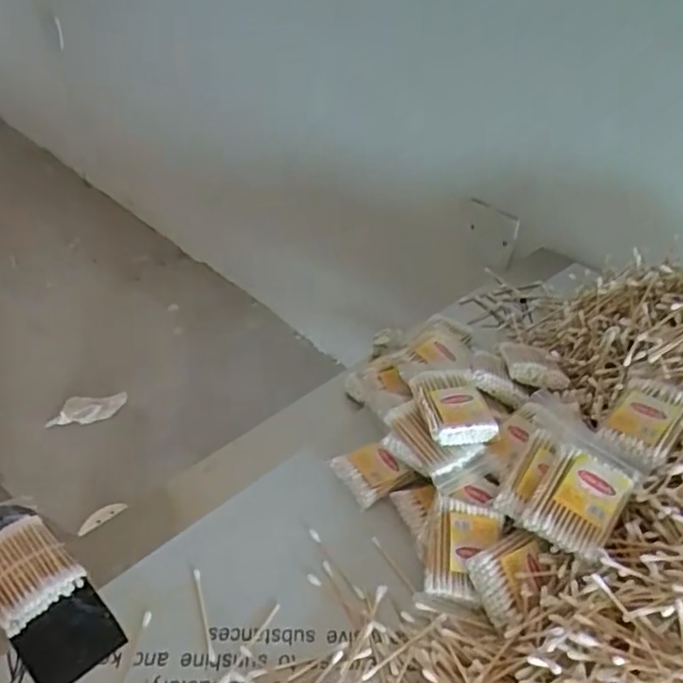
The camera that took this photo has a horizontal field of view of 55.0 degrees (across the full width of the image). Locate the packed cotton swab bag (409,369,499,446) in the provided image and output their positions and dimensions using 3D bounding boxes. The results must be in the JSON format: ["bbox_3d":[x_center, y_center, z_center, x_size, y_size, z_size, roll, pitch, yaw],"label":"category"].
[{"bbox_3d":[0.095,0.051,0.553,0.058,0.017,0.076,-5,40,-10],"label":"packed cotton swab bag"}]

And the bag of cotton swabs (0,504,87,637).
[{"bbox_3d":[-0.251,0.161,0.498,0.111,0.014,0.062,32,47,31],"label":"bag of cotton swabs"}]

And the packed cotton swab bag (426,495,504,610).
[{"bbox_3d":[0.089,0.157,0.489,0.051,0.015,0.075,13,60,7],"label":"packed cotton swab bag"}]

